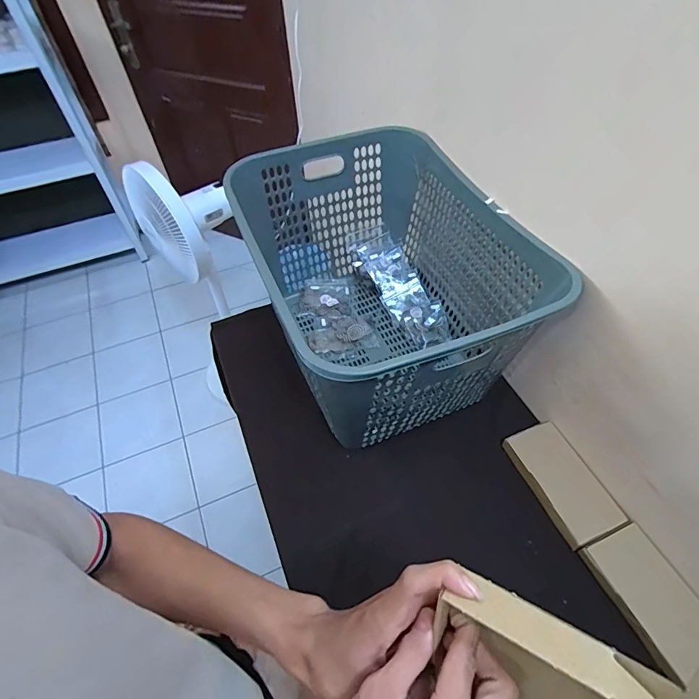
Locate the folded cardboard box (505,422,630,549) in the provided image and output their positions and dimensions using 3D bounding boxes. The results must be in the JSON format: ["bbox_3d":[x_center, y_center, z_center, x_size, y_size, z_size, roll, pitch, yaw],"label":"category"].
[{"bbox_3d":[0.367,0.225,0.735,0.099,0.031,0.198,-19,54,-12],"label":"folded cardboard box"}]

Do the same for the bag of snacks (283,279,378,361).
[{"bbox_3d":[-0.044,-0.074,0.995,0.145,0.021,0.240,-20,54,-13],"label":"bag of snacks"}]

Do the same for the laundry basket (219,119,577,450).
[{"bbox_3d":[0.077,-0.131,0.817,0.422,0.302,0.552,-21,54,-14],"label":"laundry basket"}]

